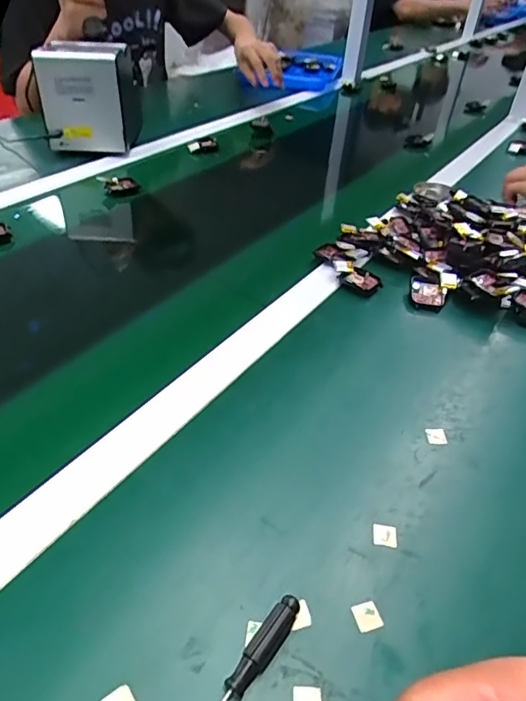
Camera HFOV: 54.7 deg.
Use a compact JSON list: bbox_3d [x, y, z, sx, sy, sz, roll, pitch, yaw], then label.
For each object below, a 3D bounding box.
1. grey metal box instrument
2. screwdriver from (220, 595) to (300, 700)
[{"bbox_3d":[-0.282,-0.397,0.826,0.128,0.158,0.091,4,40,-2],"label":"grey metal box instrument"},{"bbox_3d":[-0.019,0.186,0.268,0.014,0.014,0.128,27,45,24],"label":"screwdriver"}]

